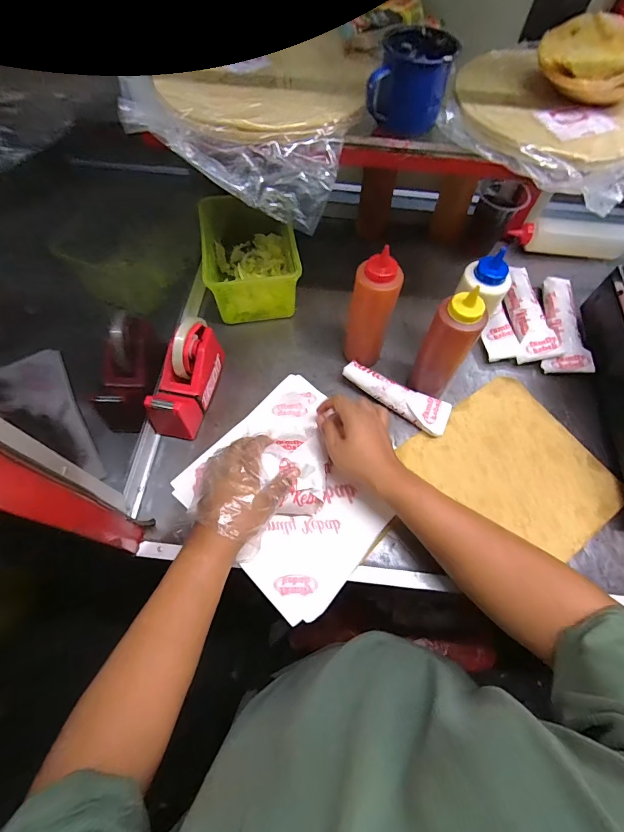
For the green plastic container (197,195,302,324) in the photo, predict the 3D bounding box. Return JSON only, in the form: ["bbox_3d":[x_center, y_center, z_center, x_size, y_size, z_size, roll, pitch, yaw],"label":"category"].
[{"bbox_3d":[-0.111,-0.279,0.649,0.134,0.087,0.207,-8,66,-8],"label":"green plastic container"}]

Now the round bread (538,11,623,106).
[{"bbox_3d":[0.295,-0.378,0.400,0.093,0.040,0.097,-21,68,-14],"label":"round bread"}]

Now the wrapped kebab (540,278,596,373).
[{"bbox_3d":[0.429,-0.163,0.649,0.062,0.029,0.204,10,65,0],"label":"wrapped kebab"}]

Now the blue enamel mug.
[{"bbox_3d":[0.103,-0.346,0.396,0.074,0.067,0.087,20,65,5],"label":"blue enamel mug"}]

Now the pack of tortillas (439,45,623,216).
[{"bbox_3d":[0.266,-0.339,0.419,0.242,0.022,0.218,40,68,14],"label":"pack of tortillas"}]

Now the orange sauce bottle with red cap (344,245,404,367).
[{"bbox_3d":[0.085,-0.140,0.545,0.063,0.186,0.052,19,64,8],"label":"orange sauce bottle with red cap"}]

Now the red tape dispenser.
[{"bbox_3d":[-0.184,-0.058,0.548,0.065,0.101,0.159,12,64,5],"label":"red tape dispenser"}]

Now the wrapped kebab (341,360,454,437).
[{"bbox_3d":[0.128,-0.030,0.582,0.169,0.029,0.051,28,68,11],"label":"wrapped kebab"}]

